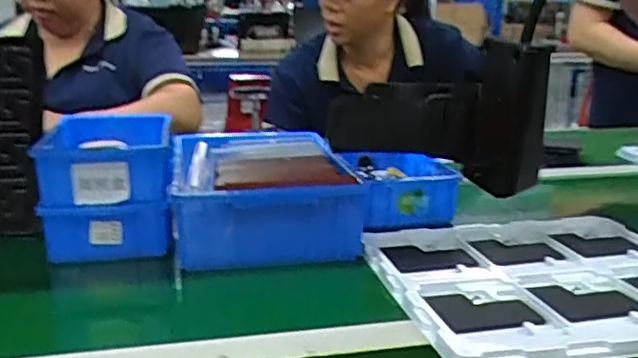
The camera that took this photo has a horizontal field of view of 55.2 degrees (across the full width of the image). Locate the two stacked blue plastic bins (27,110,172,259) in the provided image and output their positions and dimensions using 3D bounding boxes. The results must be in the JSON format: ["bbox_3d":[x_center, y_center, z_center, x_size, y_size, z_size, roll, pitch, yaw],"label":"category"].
[{"bbox_3d":[-0.236,0.005,0.696,0.125,0.114,0.170,-3,16,-13],"label":"two stacked blue plastic bins"}]

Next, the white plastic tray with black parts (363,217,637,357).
[{"bbox_3d":[0.227,0.093,0.598,0.316,0.019,0.274,-3,16,-11],"label":"white plastic tray with black parts"}]

